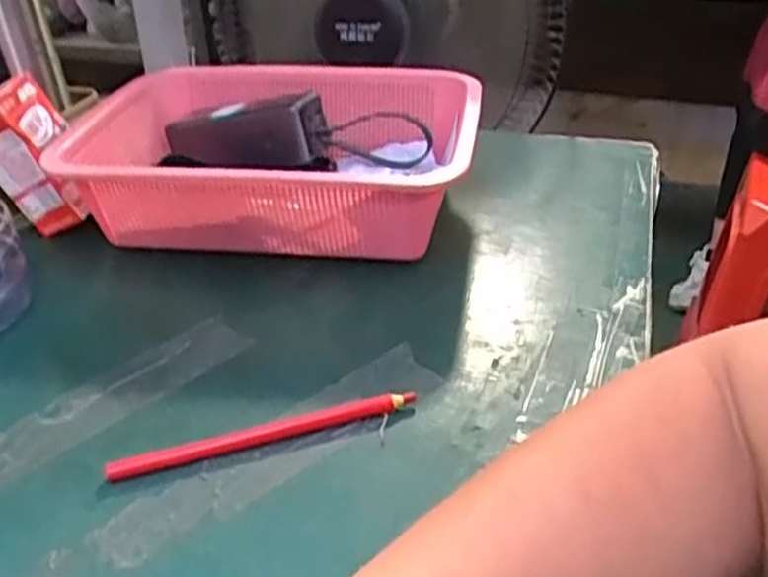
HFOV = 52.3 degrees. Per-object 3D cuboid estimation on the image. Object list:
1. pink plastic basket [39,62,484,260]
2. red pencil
[{"bbox_3d":[-0.078,-0.102,0.628,0.294,0.089,0.221,5,33,11],"label":"pink plastic basket"},{"bbox_3d":[-0.062,0.078,0.417,0.164,0.010,0.007,-12,34,-14],"label":"red pencil"}]

